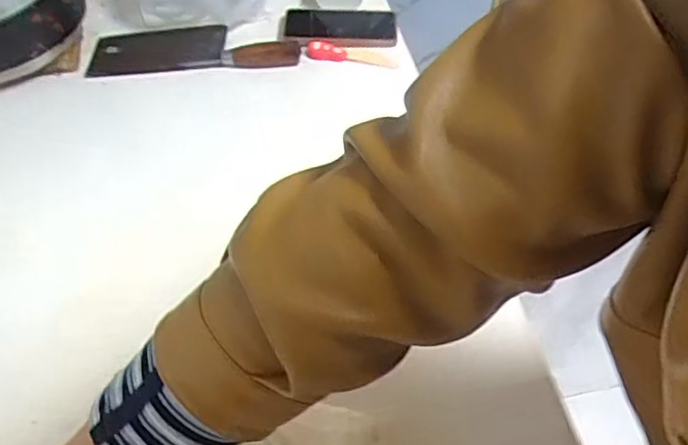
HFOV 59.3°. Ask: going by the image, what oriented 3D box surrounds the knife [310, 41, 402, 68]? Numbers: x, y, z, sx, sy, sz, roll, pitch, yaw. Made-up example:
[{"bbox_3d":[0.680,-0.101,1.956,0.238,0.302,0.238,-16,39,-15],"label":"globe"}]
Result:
[{"bbox_3d":[0.013,-0.230,0.851,0.128,0.029,0.011,7,49,-15],"label":"knife"}]

